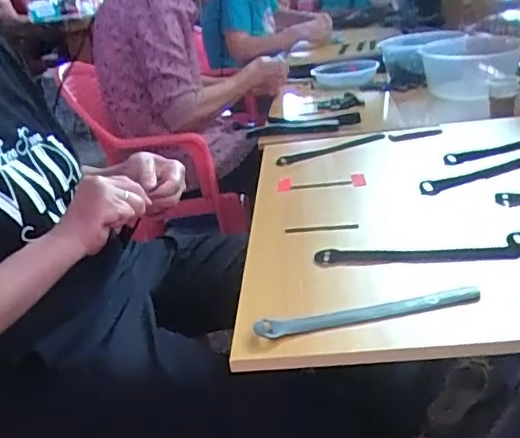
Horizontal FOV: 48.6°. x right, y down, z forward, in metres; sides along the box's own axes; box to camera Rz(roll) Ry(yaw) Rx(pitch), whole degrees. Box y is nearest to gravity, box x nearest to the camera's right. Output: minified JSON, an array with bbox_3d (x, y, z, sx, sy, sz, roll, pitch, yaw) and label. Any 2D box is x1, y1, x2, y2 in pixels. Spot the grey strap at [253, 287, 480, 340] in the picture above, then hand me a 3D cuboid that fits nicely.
[{"bbox_3d":[0.096,0.080,0.493,0.201,0.009,0.023,-9,26,-9],"label":"grey strap"}]

